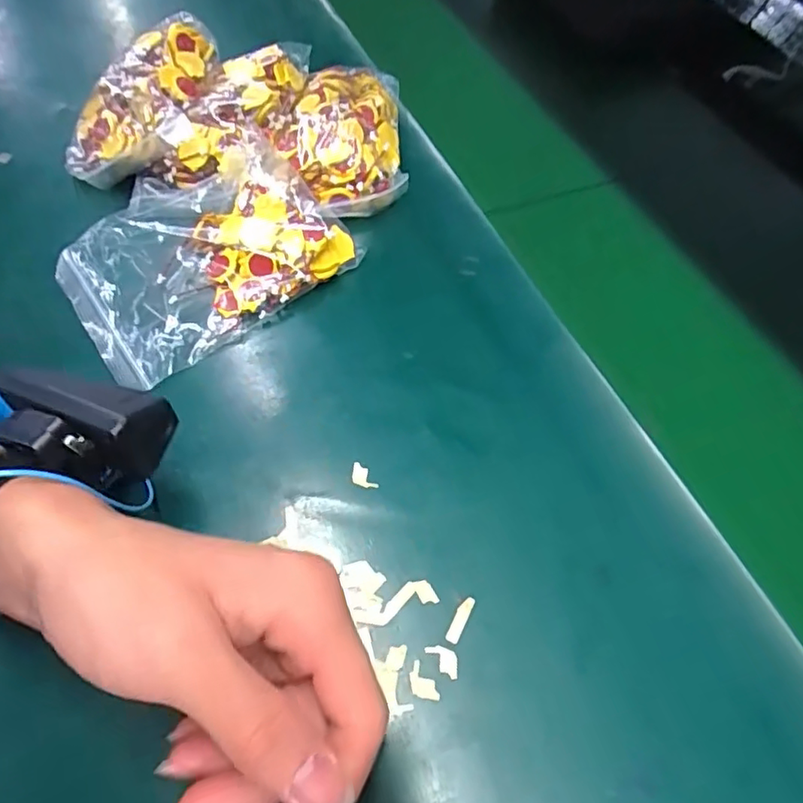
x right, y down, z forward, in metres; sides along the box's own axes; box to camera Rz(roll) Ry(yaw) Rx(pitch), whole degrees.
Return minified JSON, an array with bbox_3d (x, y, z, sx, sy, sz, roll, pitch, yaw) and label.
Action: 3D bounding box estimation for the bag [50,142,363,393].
[{"bbox_3d":[-0.123,-0.091,0.360,0.167,0.036,0.116,-34,65,-18],"label":"bag"}]

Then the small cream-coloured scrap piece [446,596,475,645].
[{"bbox_3d":[0.027,0.101,0.265,0.006,0.004,0.022,25,63,14],"label":"small cream-coloured scrap piece"}]

